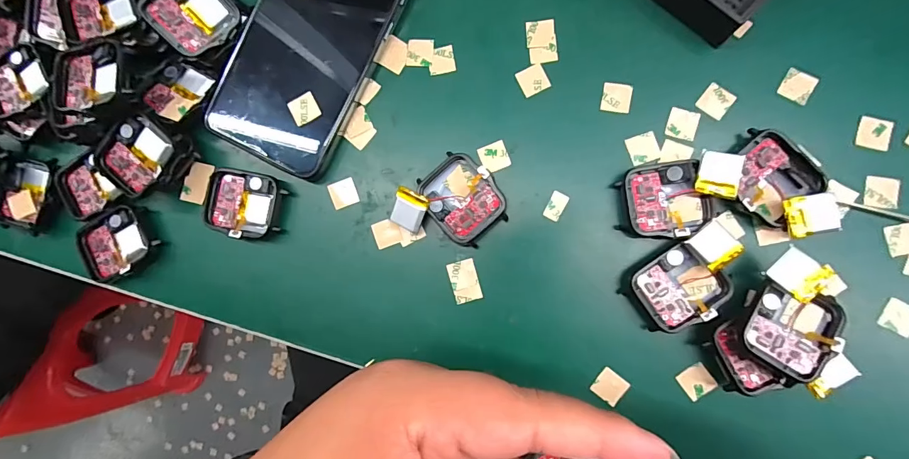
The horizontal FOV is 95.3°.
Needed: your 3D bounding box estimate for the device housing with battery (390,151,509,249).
[{"bbox_3d":[-0.001,-0.016,0.229,0.056,0.014,0.047,24,90,6],"label":"device housing with battery"}]

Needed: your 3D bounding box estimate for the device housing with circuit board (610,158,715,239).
[{"bbox_3d":[0.109,-0.015,0.217,0.047,0.017,0.038,-6,87,5],"label":"device housing with circuit board"}]

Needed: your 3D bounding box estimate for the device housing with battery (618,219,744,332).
[{"bbox_3d":[0.119,0.027,0.213,0.056,0.019,0.037,-37,85,3],"label":"device housing with battery"}]

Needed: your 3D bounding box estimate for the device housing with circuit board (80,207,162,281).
[{"bbox_3d":[-0.202,0.009,0.251,0.041,0.010,0.038,-25,86,4],"label":"device housing with circuit board"}]

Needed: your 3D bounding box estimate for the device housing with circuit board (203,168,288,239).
[{"bbox_3d":[-0.123,-0.015,0.243,0.044,0.009,0.037,11,89,6],"label":"device housing with circuit board"}]

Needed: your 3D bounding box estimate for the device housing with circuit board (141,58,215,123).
[{"bbox_3d":[-0.163,-0.082,0.245,0.036,0.005,0.037,27,69,8],"label":"device housing with circuit board"}]

